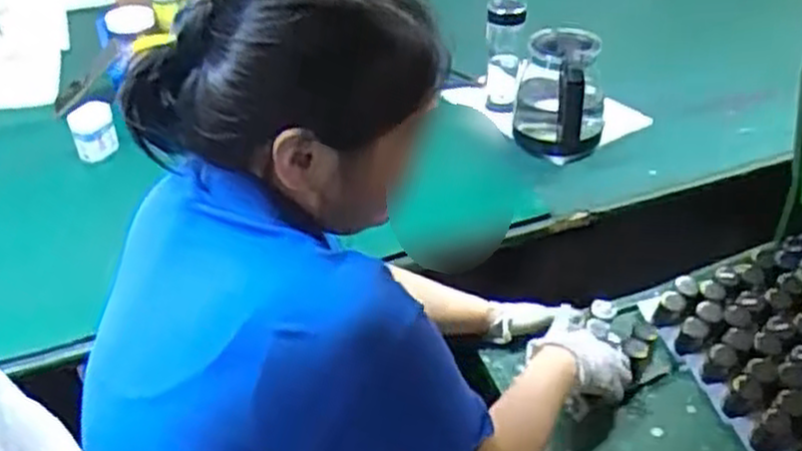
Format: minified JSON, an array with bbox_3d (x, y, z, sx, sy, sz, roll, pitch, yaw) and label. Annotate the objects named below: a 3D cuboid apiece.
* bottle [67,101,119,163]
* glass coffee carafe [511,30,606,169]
[{"bbox_3d":[-0.499,-0.152,1.301,0.068,0.085,0.055,-14,38,-16],"label":"bottle"},{"bbox_3d":[0.254,-0.212,1.279,0.143,0.160,0.154,7,37,13],"label":"glass coffee carafe"}]

